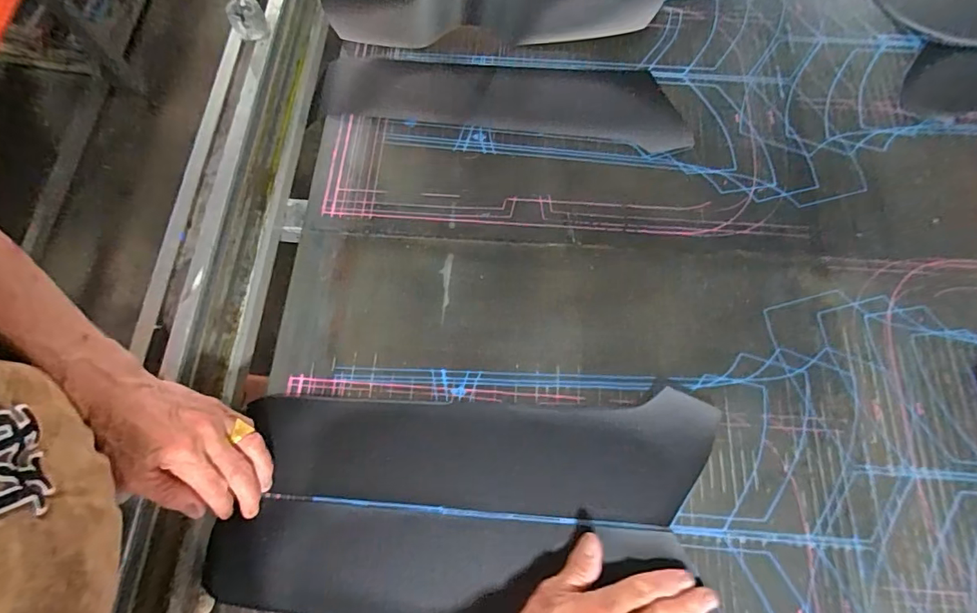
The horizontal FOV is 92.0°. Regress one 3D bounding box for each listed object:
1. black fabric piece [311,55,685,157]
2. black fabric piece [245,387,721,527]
[{"bbox_3d":[0.017,-0.253,0.563,0.426,0.011,0.104,9,73,4],"label":"black fabric piece"},{"bbox_3d":[-0.005,0.135,0.433,0.406,0.008,0.103,1,72,2],"label":"black fabric piece"}]

